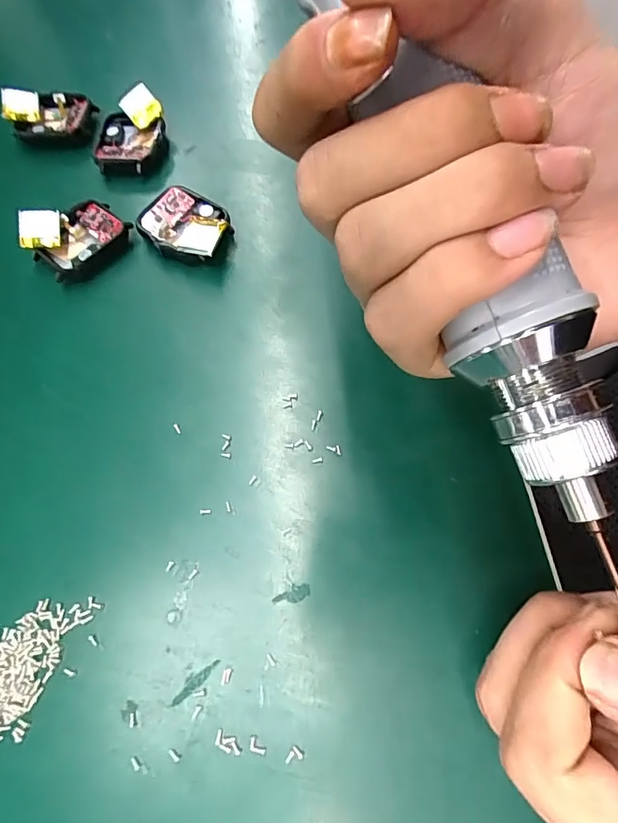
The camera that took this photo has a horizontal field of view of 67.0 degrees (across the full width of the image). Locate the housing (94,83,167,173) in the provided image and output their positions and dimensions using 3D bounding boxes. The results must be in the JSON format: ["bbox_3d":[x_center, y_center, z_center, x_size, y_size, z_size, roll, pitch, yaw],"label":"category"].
[{"bbox_3d":[-0.105,-0.166,0.275,0.038,0.015,0.053,0,67,3],"label":"housing"}]

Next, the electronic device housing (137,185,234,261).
[{"bbox_3d":[-0.065,-0.099,0.247,0.052,0.017,0.039,25,70,12],"label":"electronic device housing"}]

